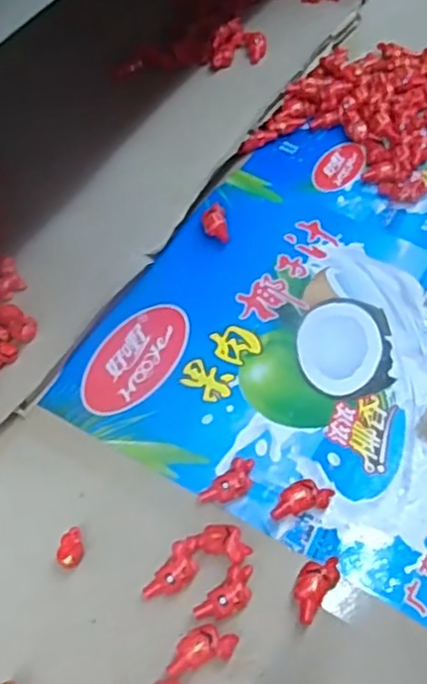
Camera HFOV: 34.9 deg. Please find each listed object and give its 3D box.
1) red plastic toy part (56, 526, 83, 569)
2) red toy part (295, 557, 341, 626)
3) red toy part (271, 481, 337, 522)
[{"bbox_3d":[-0.081,0.117,0.387,0.013,0.012,0.024,-10,56,-4],"label":"red plastic toy part"},{"bbox_3d":[0.055,0.132,0.369,0.019,0.013,0.039,33,63,22],"label":"red toy part"},{"bbox_3d":[0.051,0.092,0.398,0.039,0.015,0.017,-17,57,-9],"label":"red toy part"}]

